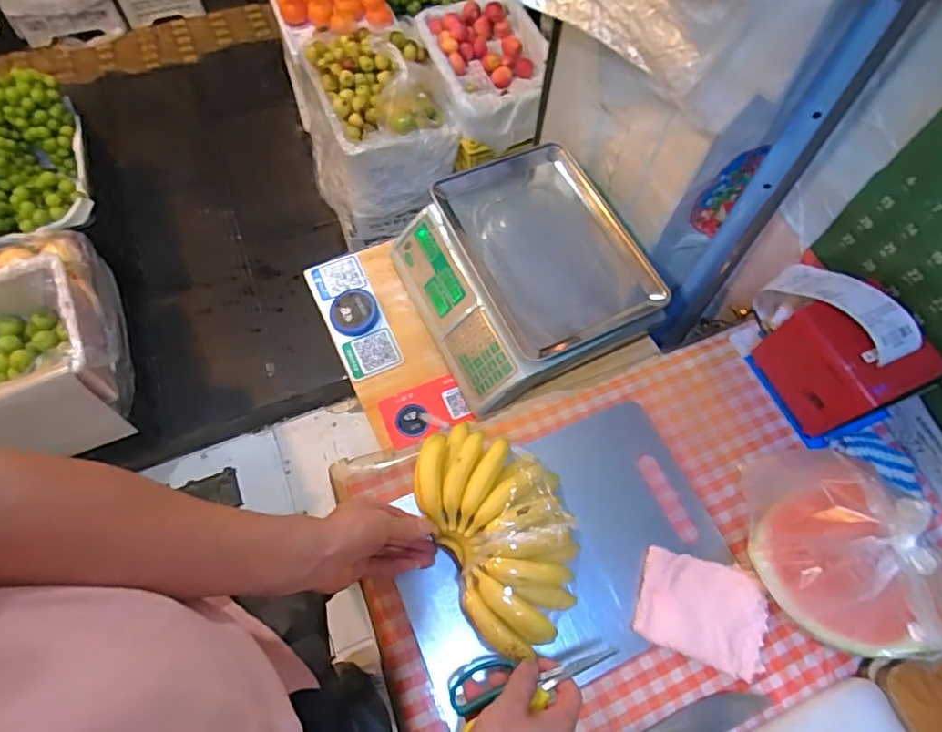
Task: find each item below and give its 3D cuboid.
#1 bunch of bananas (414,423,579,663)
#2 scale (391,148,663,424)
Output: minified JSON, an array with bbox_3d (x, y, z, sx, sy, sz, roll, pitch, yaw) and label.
[{"bbox_3d":[0.031,0.158,0.550,0.128,0.053,0.220,-23,68,-12],"label":"bunch of bananas"},{"bbox_3d":[0.084,-0.141,0.835,0.321,0.120,0.336,-23,68,-12],"label":"scale"}]

